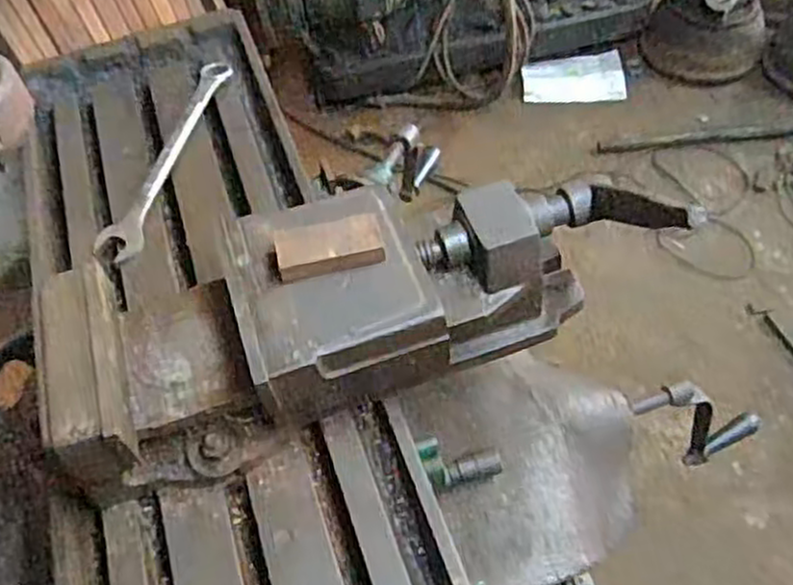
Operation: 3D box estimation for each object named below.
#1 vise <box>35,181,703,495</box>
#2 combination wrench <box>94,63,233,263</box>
[{"bbox_3d":[-0.052,0.011,0.566,0.377,0.106,0.148,-18,54,-7],"label":"vise"},{"bbox_3d":[-0.223,-0.138,0.770,0.040,0.017,0.258,11,56,13],"label":"combination wrench"}]

